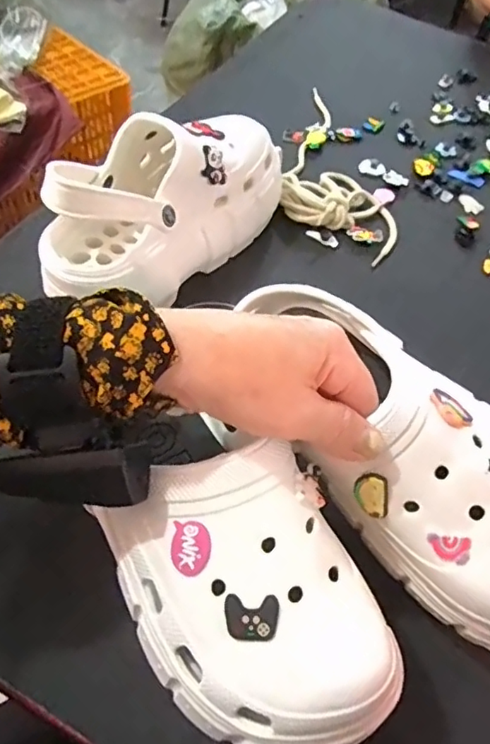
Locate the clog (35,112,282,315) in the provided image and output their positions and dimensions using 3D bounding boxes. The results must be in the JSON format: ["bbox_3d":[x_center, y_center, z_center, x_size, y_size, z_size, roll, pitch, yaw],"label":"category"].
[{"bbox_3d":[-0.061,-0.139,0.459,0.107,0.103,0.224,26,56,13],"label":"clog"}]

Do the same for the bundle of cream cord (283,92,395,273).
[{"bbox_3d":[0.106,-0.233,0.615,0.116,0.026,0.283,9,54,1],"label":"bundle of cream cord"}]

